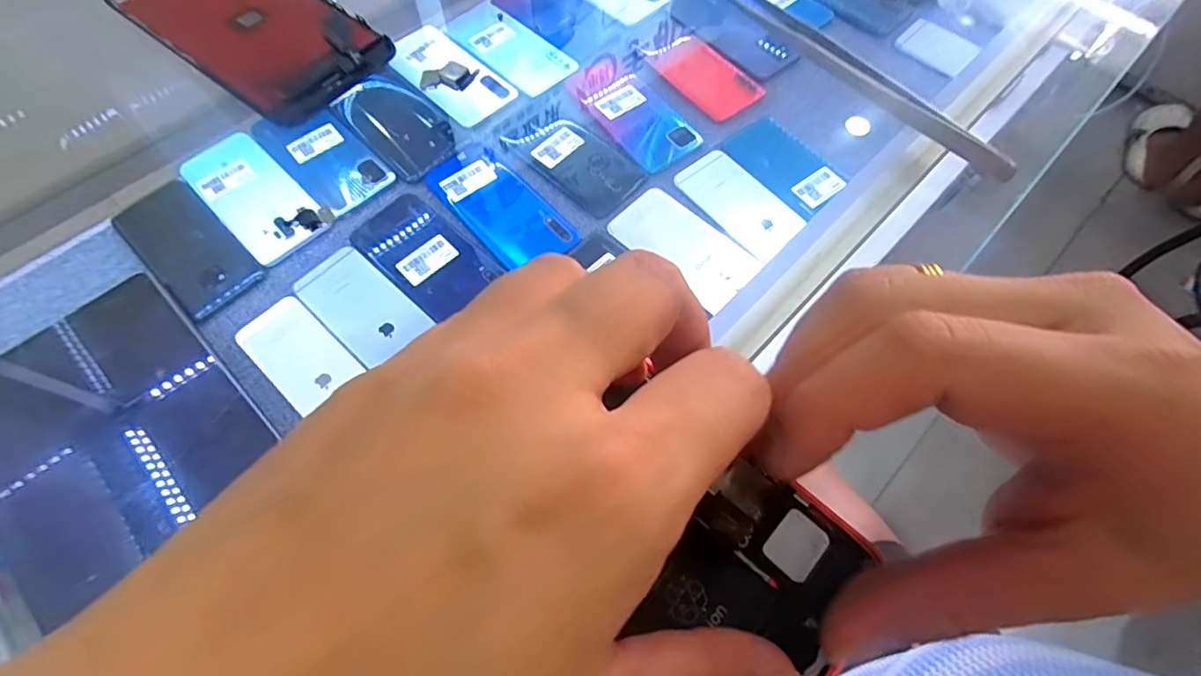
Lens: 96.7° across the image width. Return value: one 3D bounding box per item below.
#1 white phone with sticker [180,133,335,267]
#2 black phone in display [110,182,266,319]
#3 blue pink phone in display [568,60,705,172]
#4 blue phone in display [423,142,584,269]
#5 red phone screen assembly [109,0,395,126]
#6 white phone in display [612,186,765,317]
[{"bbox_3d":[-0.337,-0.140,0.517,0.161,0.006,0.074,42,71,18],"label":"white phone with sticker"},{"bbox_3d":[-0.384,-0.089,0.495,0.162,0.011,0.069,40,71,17],"label":"black phone in display"},{"bbox_3d":[0.033,-0.242,0.570,0.074,0.007,0.160,-33,69,-15],"label":"blue pink phone in display"},{"bbox_3d":[-0.099,-0.130,0.520,0.074,0.006,0.158,-38,70,-16],"label":"blue phone in display"},{"bbox_3d":[-0.142,-0.128,0.213,0.118,0.008,0.056,35,69,15],"label":"red phone screen assembly"},{"bbox_3d":[0.076,-0.086,0.495,0.069,0.010,0.135,-40,71,-17],"label":"white phone in display"}]

